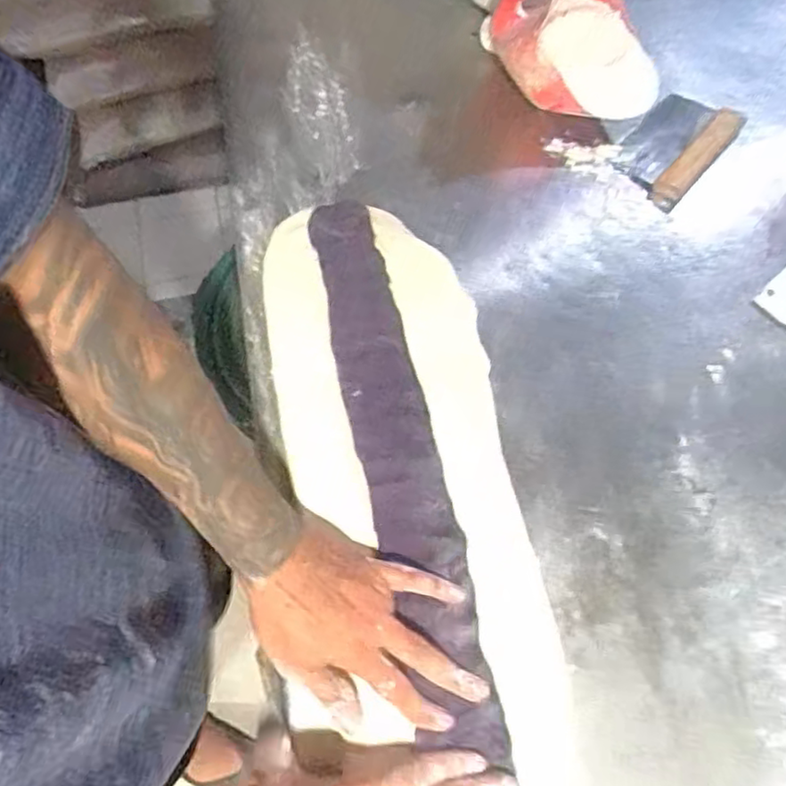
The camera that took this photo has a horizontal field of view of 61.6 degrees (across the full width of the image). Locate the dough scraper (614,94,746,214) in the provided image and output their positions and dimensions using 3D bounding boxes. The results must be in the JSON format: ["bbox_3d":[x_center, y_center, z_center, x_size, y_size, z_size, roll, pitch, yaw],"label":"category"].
[{"bbox_3d":[0.297,-0.261,0.690,0.083,0.029,0.143,41,70,17],"label":"dough scraper"}]

